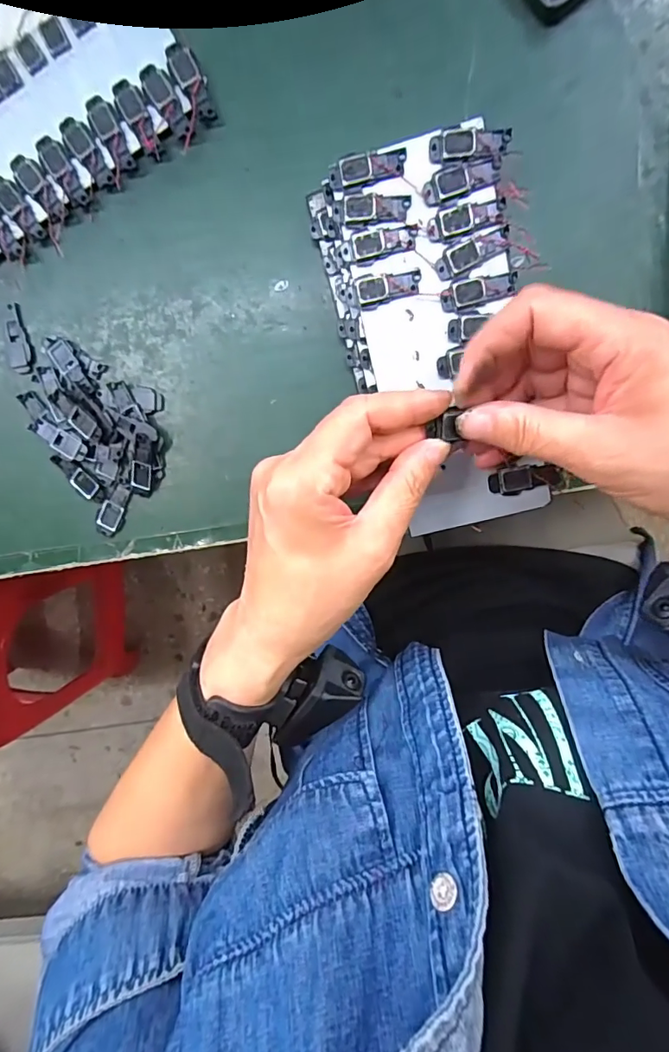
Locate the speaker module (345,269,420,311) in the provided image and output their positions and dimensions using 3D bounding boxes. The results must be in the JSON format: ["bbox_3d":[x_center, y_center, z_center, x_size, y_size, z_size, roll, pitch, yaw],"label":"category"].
[{"bbox_3d":[0.027,-0.127,0.263,0.039,0.004,0.017,-7,99,5],"label":"speaker module"}]

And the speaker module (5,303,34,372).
[{"bbox_3d":[-0.198,-0.116,0.304,0.015,0.004,0.041,-10,99,5],"label":"speaker module"}]

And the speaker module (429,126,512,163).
[{"bbox_3d":[0.068,-0.193,0.247,0.040,0.004,0.013,-5,99,4],"label":"speaker module"}]

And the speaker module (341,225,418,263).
[{"bbox_3d":[0.023,-0.149,0.258,0.040,0.004,0.013,-10,99,5],"label":"speaker module"}]

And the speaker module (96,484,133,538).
[{"bbox_3d":[-0.144,-0.010,0.318,0.015,0.004,0.036,27,100,-1],"label":"speaker module"}]

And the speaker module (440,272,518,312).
[{"bbox_3d":[0.077,-0.124,0.260,0.039,0.004,0.014,-14,98,6],"label":"speaker module"}]

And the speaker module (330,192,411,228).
[{"bbox_3d":[0.020,-0.166,0.257,0.040,0.004,0.015,-4,99,4],"label":"speaker module"}]

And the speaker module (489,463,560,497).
[{"bbox_3d":[0.106,-0.026,0.274,0.039,0.004,0.015,-10,98,5],"label":"speaker module"}]

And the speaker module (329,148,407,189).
[{"bbox_3d":[0.017,-0.184,0.253,0.039,0.004,0.014,-9,99,5],"label":"speaker module"}]

